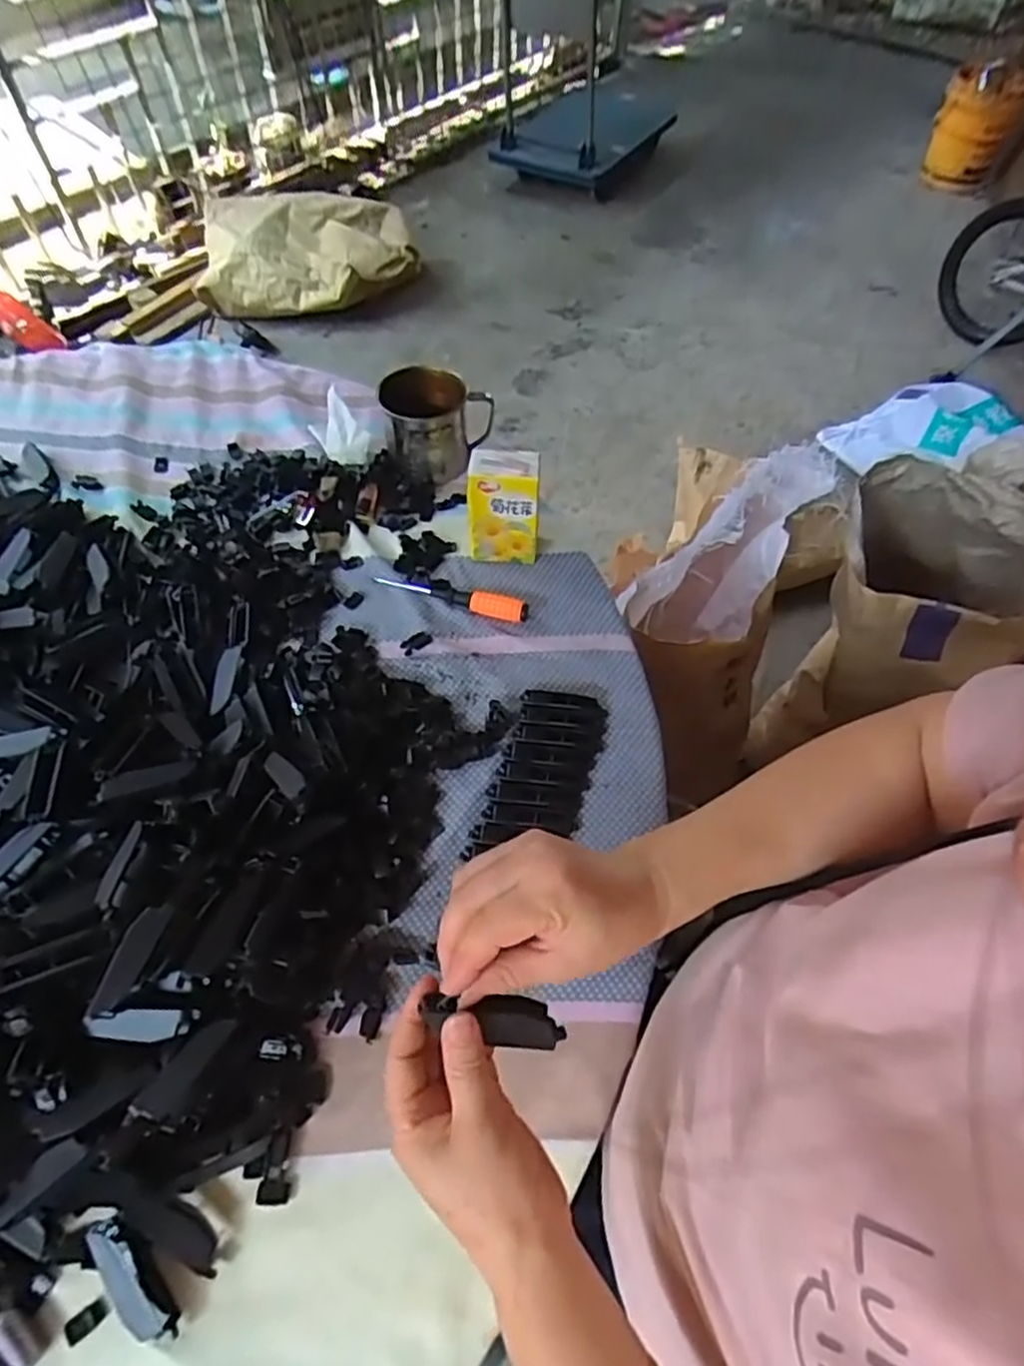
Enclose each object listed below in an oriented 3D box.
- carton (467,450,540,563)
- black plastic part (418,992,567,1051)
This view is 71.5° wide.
[{"bbox_3d":[-0.008,-0.168,0.684,0.067,0.119,0.031,4,58,0],"label":"carton"},{"bbox_3d":[-0.007,0.167,0.355,0.071,0.015,0.022,17,58,-12],"label":"black plastic part"}]

